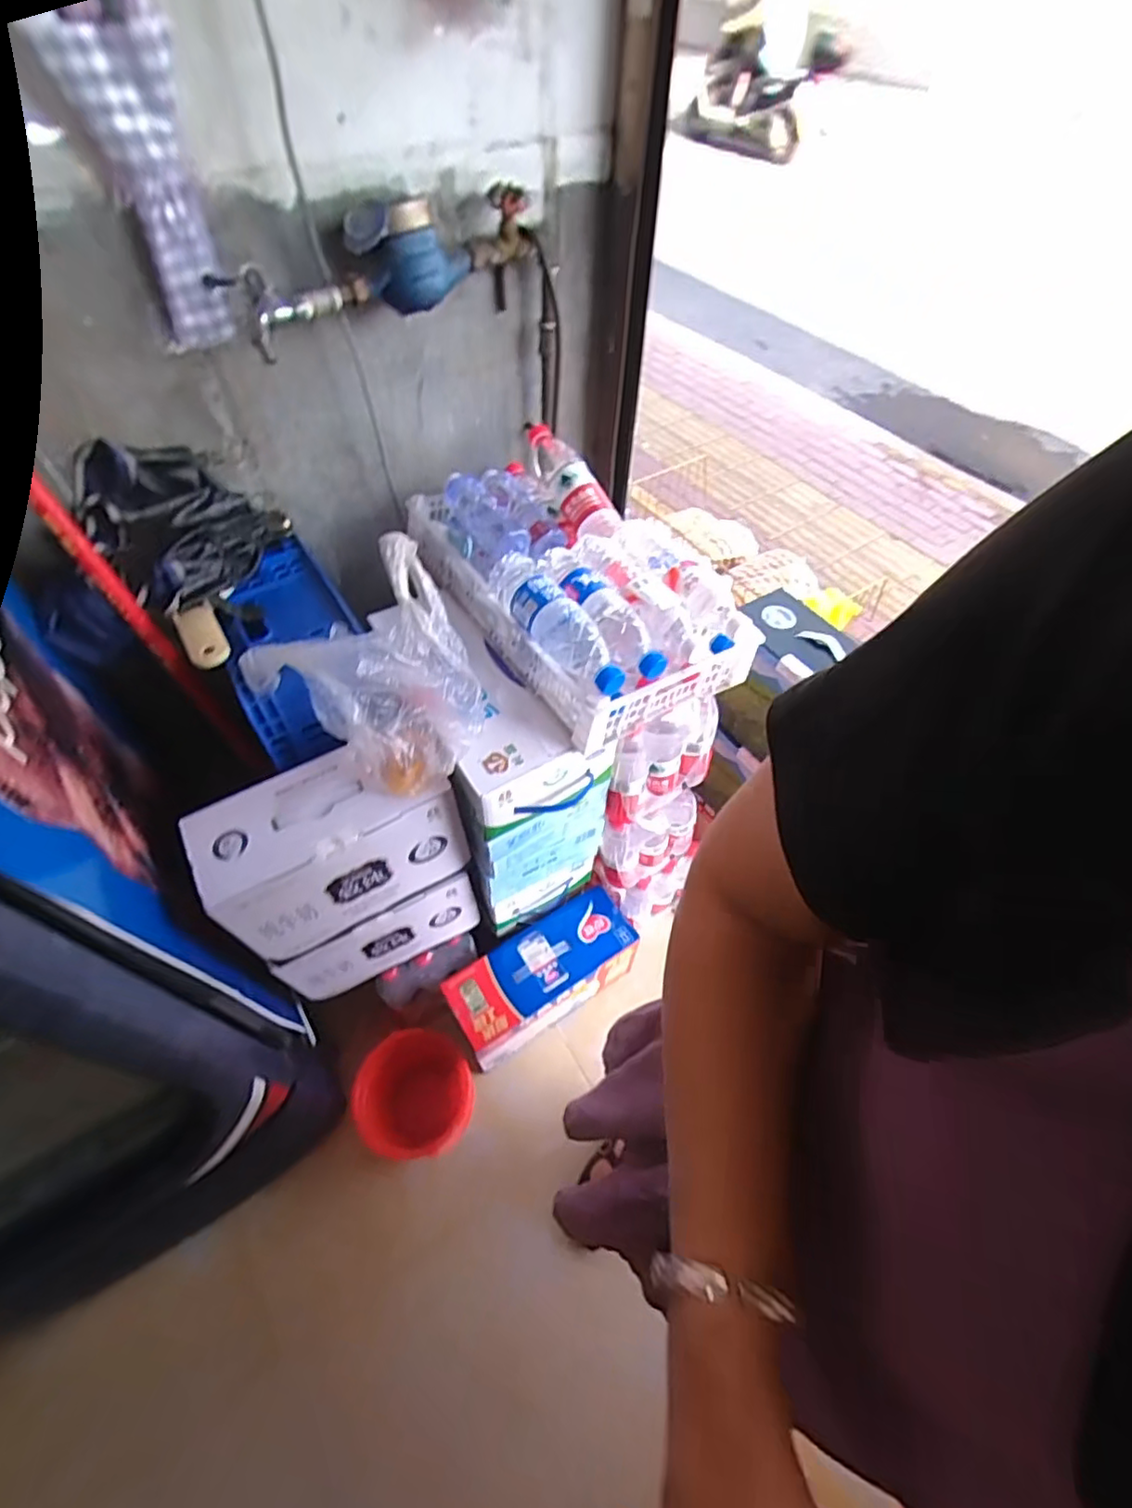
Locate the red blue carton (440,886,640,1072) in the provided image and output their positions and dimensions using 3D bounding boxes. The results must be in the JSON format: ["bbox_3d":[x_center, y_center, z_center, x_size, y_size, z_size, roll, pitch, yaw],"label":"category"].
[{"bbox_3d":[-0.041,0.397,1.131,0.324,0.159,0.141,-26,59,-19],"label":"red blue carton"}]

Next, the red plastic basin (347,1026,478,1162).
[{"bbox_3d":[-0.243,0.557,1.027,0.172,0.100,0.179,1,54,-1],"label":"red plastic basin"}]

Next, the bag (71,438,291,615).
[{"bbox_3d":[-0.457,-0.284,0.766,0.207,0.138,0.167,-25,58,-18],"label":"bag"}]

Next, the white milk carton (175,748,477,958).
[{"bbox_3d":[-0.294,0.115,0.803,0.278,0.189,0.134,-26,59,-18],"label":"white milk carton"}]

